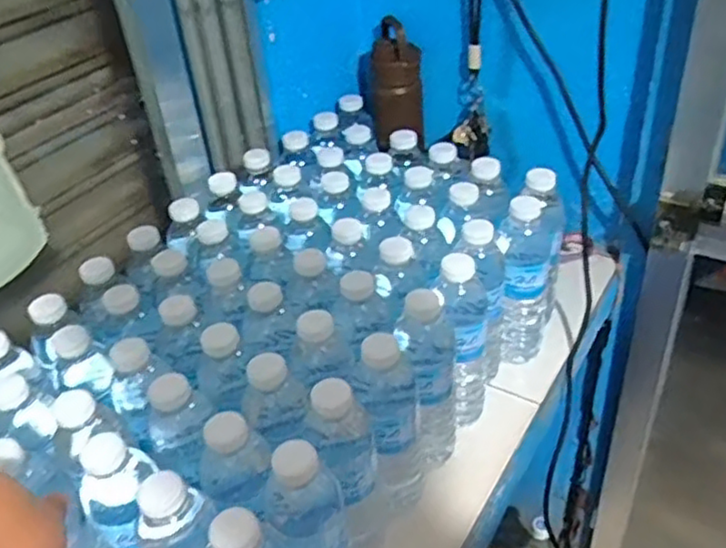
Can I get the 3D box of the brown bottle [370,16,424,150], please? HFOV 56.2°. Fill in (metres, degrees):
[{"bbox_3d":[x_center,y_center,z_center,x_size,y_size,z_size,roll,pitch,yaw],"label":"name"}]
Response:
[{"bbox_3d":[0.046,-0.265,0.947,0.069,0.162,0.066,-4,38,3],"label":"brown bottle"}]

